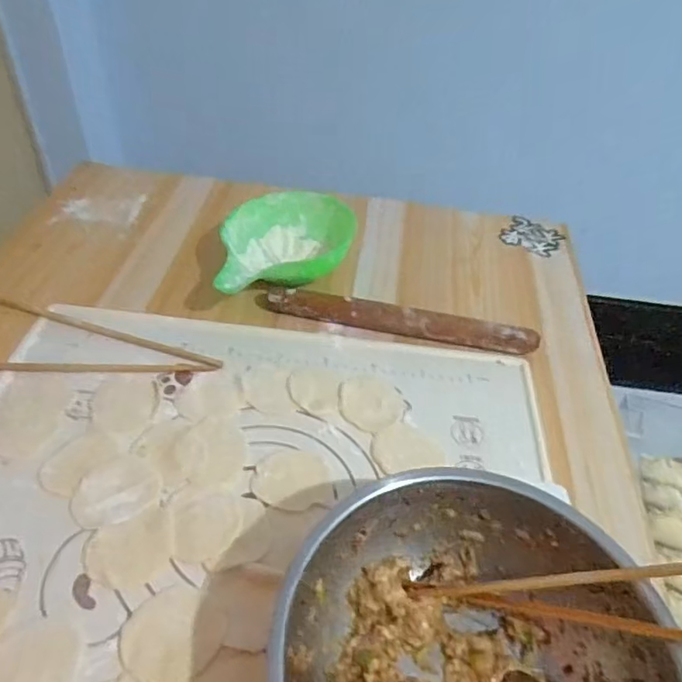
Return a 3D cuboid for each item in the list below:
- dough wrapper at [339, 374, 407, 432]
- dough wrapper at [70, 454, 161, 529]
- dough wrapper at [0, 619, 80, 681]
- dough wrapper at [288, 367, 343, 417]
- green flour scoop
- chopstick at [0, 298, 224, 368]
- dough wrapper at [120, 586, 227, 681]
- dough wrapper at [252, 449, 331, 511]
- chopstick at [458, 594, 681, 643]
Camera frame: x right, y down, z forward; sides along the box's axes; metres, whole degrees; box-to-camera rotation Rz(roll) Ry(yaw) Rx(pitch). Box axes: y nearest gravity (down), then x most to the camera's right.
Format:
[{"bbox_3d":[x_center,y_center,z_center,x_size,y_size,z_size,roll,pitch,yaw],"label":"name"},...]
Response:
[{"bbox_3d":[0.028,0.056,0.541,0.058,0.004,0.061,3,48,-3],"label":"dough wrapper"},{"bbox_3d":[-0.177,0.115,0.458,0.064,0.004,0.060,3,43,-2],"label":"dough wrapper"},{"bbox_3d":[-0.197,0.207,0.367,0.056,0.004,0.060,3,43,-2],"label":"dough wrapper"},{"bbox_3d":[-0.025,0.046,0.546,0.048,0.008,0.052,5,43,0],"label":"dough wrapper"},{"bbox_3d":[-0.063,-0.092,0.653,0.136,0.063,0.187,8,43,3],"label":"green flour scoop"},{"bbox_3d":[-0.240,-0.012,0.587,0.259,0.008,0.012,15,44,10],"label":"chopstick"},{"bbox_3d":[-0.112,0.195,0.390,0.063,0.004,0.063,35,51,29],"label":"dough wrapper"},{"bbox_3d":[-0.041,0.113,0.479,0.061,0.004,0.058,3,43,-2],"label":"dough wrapper"},{"bbox_3d":[0.179,0.168,0.338,0.214,0.012,0.008,-3,36,32],"label":"chopstick"}]

